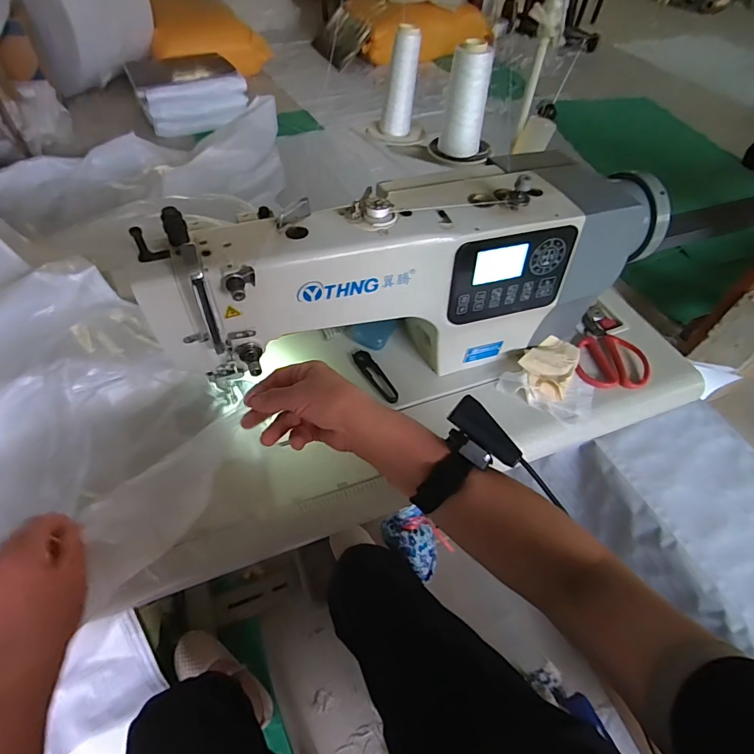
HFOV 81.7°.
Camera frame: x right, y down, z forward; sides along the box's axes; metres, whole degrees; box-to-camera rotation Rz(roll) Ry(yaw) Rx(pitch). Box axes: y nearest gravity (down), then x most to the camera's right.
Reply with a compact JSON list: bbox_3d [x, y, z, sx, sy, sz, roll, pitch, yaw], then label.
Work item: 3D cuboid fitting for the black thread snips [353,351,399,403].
[{"bbox_3d":[-0.002,-0.003,0.594,0.023,0.010,0.100,-22,57,-20],"label":"black thread snips"}]

